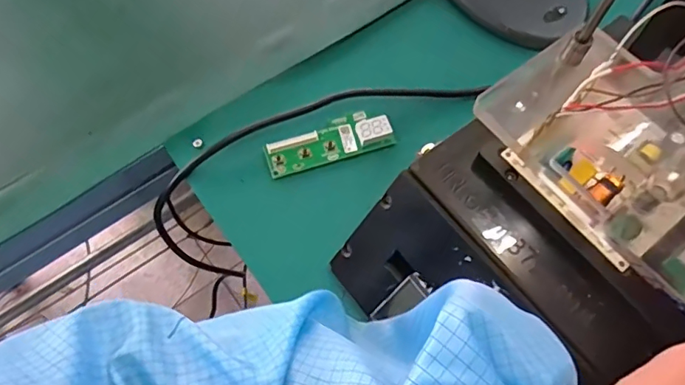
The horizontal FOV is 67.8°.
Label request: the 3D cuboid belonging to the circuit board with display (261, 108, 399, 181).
[{"bbox_3d":[-0.011,-0.042,0.400,0.099,0.016,0.035,-16,66,-8],"label":"circuit board with display"}]

